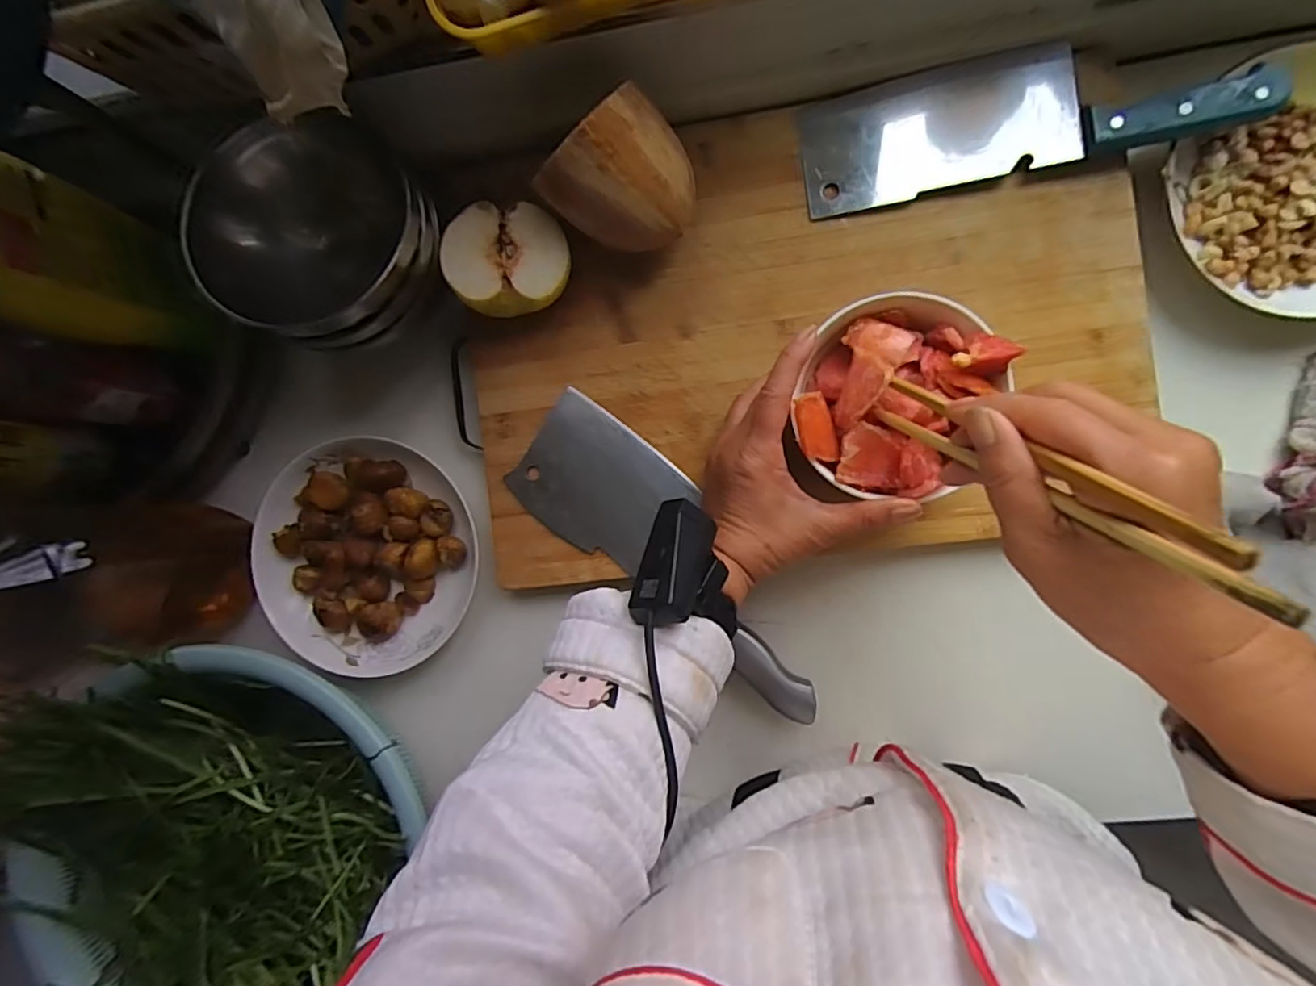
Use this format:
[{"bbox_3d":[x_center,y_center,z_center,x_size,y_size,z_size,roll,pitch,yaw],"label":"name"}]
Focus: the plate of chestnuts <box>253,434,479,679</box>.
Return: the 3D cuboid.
[{"bbox_3d":[-0.221,0.044,0.460,0.164,0.044,0.178,0,90,6],"label":"plate of chestnuts"}]

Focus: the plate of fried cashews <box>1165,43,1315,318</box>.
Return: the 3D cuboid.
[{"bbox_3d":[0.423,-0.200,0.379,0.145,0.031,0.165,-22,88,6],"label":"plate of fried cashews"}]

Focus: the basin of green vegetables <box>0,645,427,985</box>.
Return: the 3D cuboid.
[{"bbox_3d":[-0.320,0.240,0.423,0.254,0.109,0.276,0,90,6],"label":"basin of green vegetables"}]

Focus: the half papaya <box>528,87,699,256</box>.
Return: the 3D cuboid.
[{"bbox_3d":[-0.020,-0.197,0.383,0.088,0.086,0.076,-41,87,5],"label":"half papaya"}]

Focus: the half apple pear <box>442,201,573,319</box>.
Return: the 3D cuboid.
[{"bbox_3d":[-0.102,-0.161,0.414,0.082,0.047,0.077,-3,90,6],"label":"half apple pear"}]

